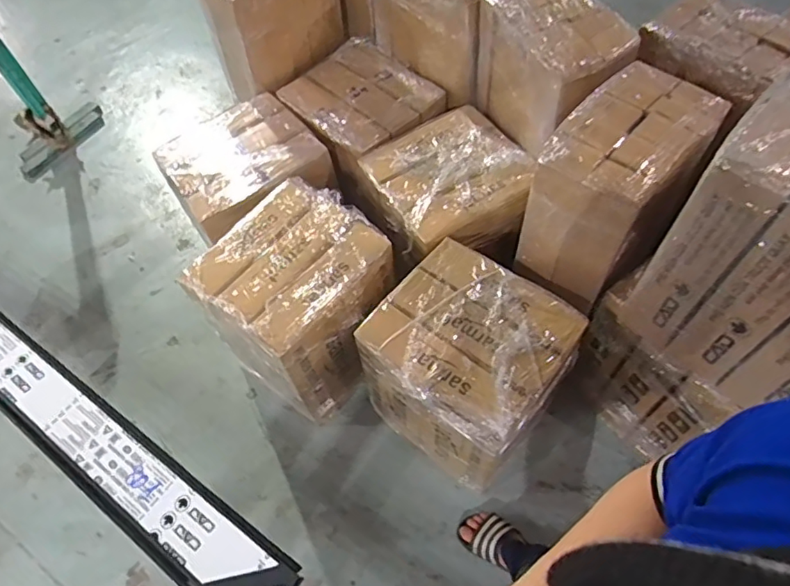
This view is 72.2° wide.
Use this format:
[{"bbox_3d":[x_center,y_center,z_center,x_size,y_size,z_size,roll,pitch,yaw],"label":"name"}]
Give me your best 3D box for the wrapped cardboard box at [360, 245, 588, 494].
[{"bbox_3d":[0.180,0.204,1.425,0.415,0.460,0.383,36,67,23],"label":"wrapped cardboard box"}]

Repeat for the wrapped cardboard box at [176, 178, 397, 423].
[{"bbox_3d":[-0.258,0.041,1.580,0.418,0.483,0.449,33,66,21],"label":"wrapped cardboard box"}]

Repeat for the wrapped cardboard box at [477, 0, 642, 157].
[{"bbox_3d":[0.442,-0.634,1.547,0.241,0.346,0.436,-24,60,-10],"label":"wrapped cardboard box"}]

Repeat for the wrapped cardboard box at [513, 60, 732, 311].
[{"bbox_3d":[0.516,-0.263,1.281,0.275,0.329,0.432,31,65,21],"label":"wrapped cardboard box"}]

